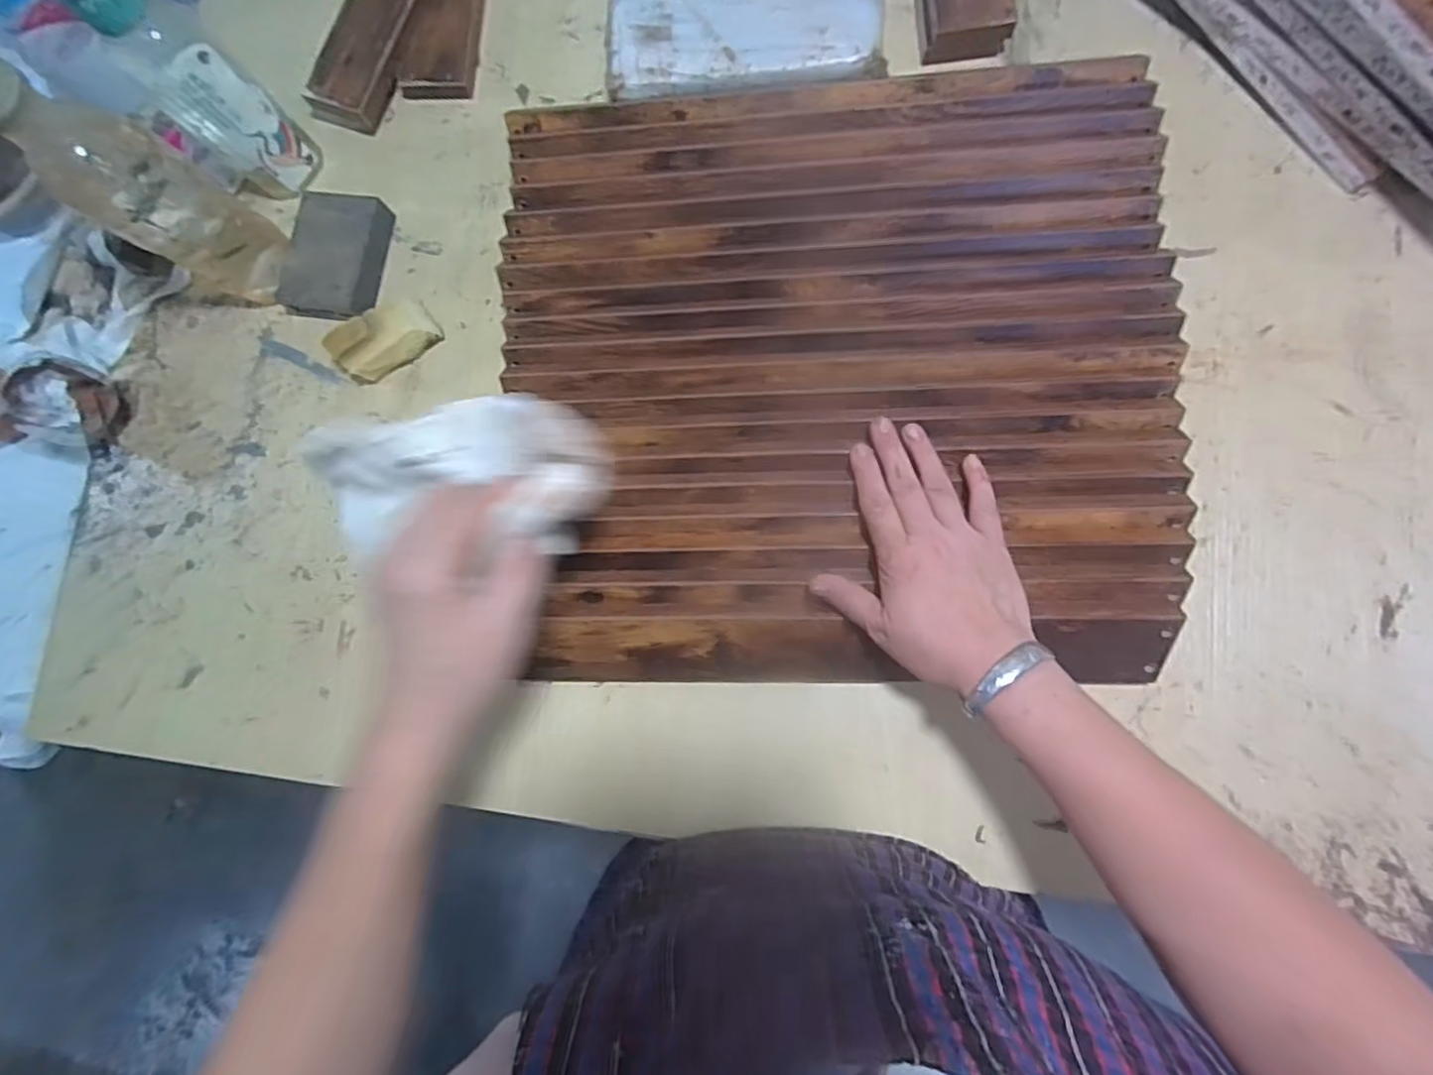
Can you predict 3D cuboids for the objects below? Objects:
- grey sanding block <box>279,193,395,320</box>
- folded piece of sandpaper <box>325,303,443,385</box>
[{"bbox_3d":[-0.317,-0.234,0.521,0.077,0.027,0.100,10,83,6],"label":"grey sanding block"},{"bbox_3d":[-0.269,-0.161,0.504,0.078,0.037,0.044,-36,81,0],"label":"folded piece of sandpaper"}]

